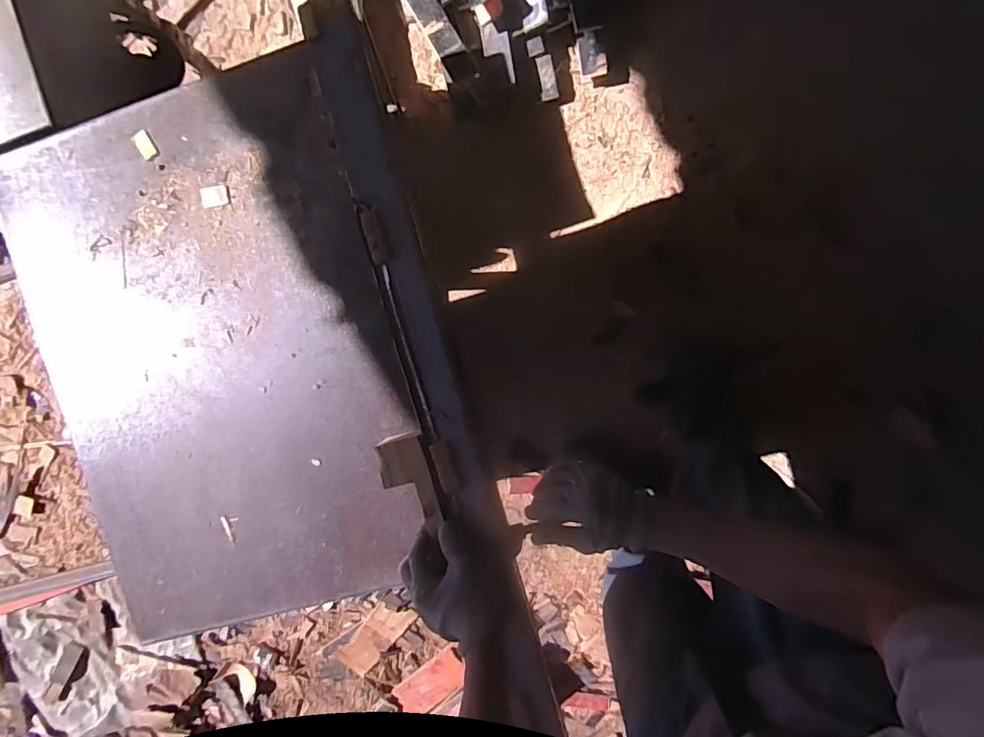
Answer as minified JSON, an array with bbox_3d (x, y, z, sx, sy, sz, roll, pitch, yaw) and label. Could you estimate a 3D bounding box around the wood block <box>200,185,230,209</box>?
[{"bbox_3d":[-0.378,-0.234,0.673,0.042,0.004,0.028,-6,92,7],"label":"wood block"}]

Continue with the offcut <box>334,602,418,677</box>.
[{"bbox_3d":[-0.339,0.778,1.424,0.112,0.019,0.239,40,93,-11],"label":"offcut"}]

